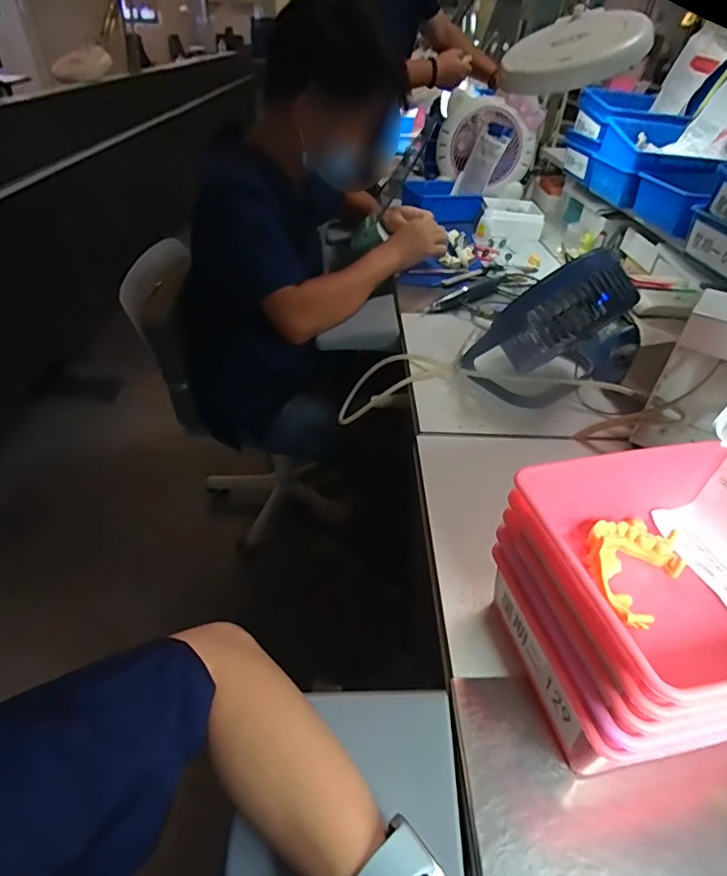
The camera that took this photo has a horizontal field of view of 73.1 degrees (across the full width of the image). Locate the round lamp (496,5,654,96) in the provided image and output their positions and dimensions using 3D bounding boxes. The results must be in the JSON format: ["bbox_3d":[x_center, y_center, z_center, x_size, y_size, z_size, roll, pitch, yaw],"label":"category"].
[{"bbox_3d":[0.324,-0.596,0.757,0.165,0.043,0.188,-37,48,-5],"label":"round lamp"}]

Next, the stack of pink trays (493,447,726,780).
[{"bbox_3d":[0.191,0.115,0.335,0.161,0.138,0.151,-5,41,-12],"label":"stack of pink trays"}]

